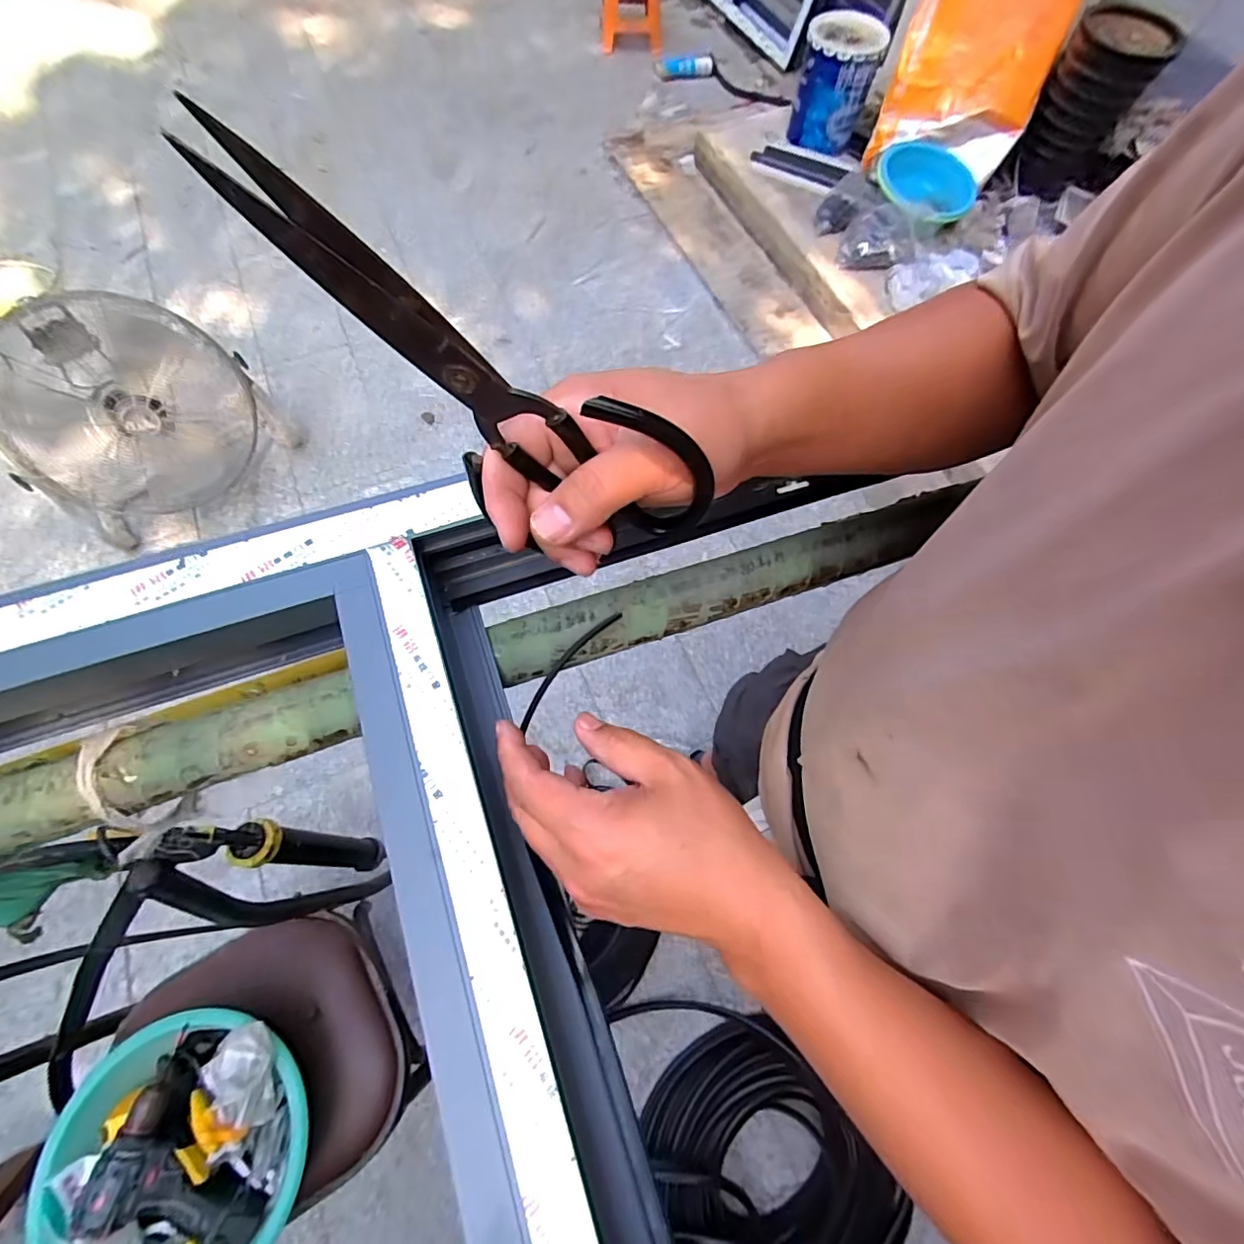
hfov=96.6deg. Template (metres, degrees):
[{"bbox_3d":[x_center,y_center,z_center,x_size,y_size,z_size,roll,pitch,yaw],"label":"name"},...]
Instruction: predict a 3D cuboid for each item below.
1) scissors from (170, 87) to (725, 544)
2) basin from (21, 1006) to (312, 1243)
[{"bbox_3d":[-0.059,-0.088,0.235,0.214,0.094,0.018,27,62,-33],"label":"scissors"},{"bbox_3d":[-0.566,0.674,0.697,0.282,0.095,0.302,1,68,-2],"label":"basin"}]

